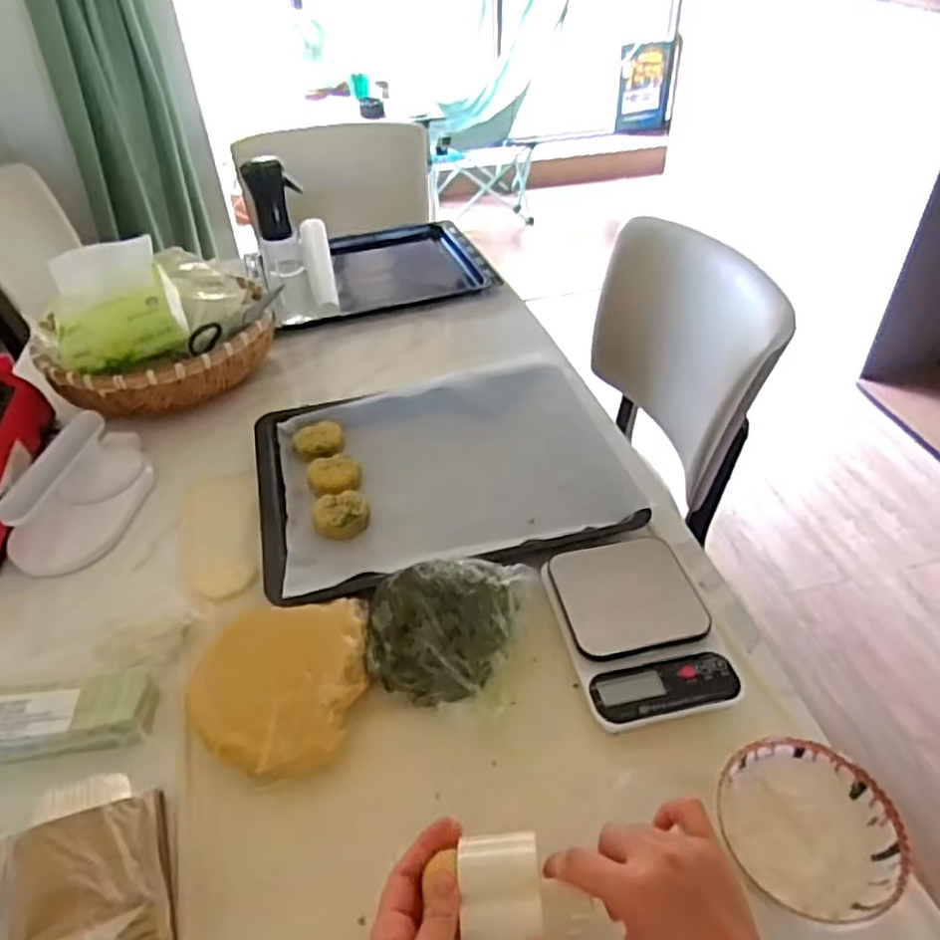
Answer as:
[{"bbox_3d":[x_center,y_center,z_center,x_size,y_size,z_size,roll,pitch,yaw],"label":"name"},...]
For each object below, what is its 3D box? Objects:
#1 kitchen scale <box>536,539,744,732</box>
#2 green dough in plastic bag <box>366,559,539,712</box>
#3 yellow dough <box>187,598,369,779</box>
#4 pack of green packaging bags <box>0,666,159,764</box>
[{"bbox_3d":[0.149,0.139,0.624,0.127,0.029,0.171,-10,42,-9],"label":"kitchen scale"},{"bbox_3d":[-0.024,0.129,0.605,0.129,0.069,0.132,10,42,13],"label":"green dough in plastic bag"},{"bbox_3d":[-0.160,0.183,0.595,0.144,0.044,0.155,-6,41,-5],"label":"yellow dough"},{"bbox_3d":[-0.354,0.204,0.574,0.176,0.037,0.063,-6,41,-4],"label":"pack of green packaging bags"}]

